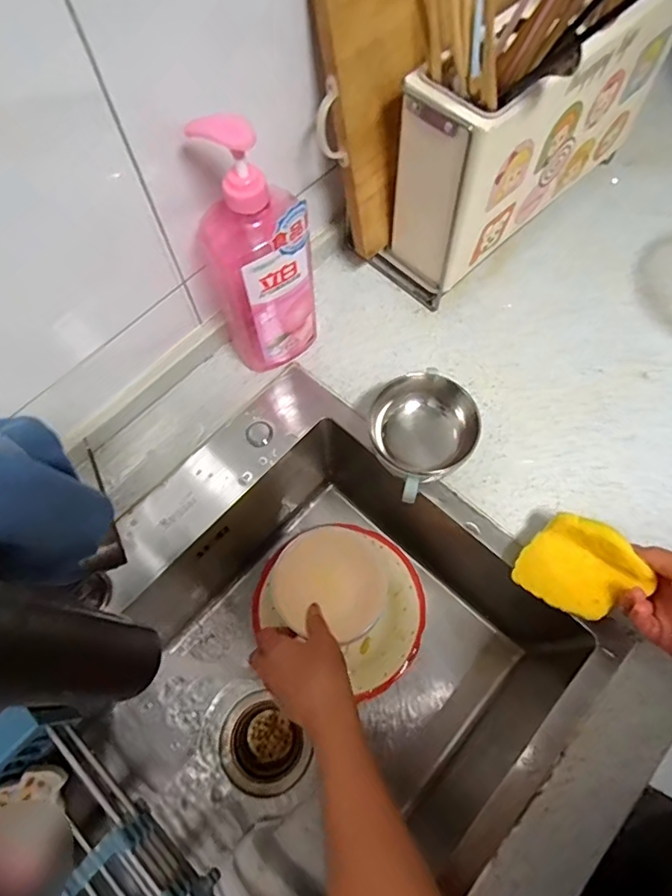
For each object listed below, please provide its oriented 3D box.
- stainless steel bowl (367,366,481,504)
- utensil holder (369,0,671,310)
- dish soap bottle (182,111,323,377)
[{"bbox_3d":[0.088,-0.016,0.542,0.108,0.072,0.103,-31,69,-12],"label":"stainless steel bowl"},{"bbox_3d":[0.216,-0.344,0.590,0.354,0.238,0.107,-39,71,-15],"label":"utensil holder"},{"bbox_3d":[-0.071,-0.178,0.511,0.101,0.268,0.074,-20,67,-7],"label":"dish soap bottle"}]

